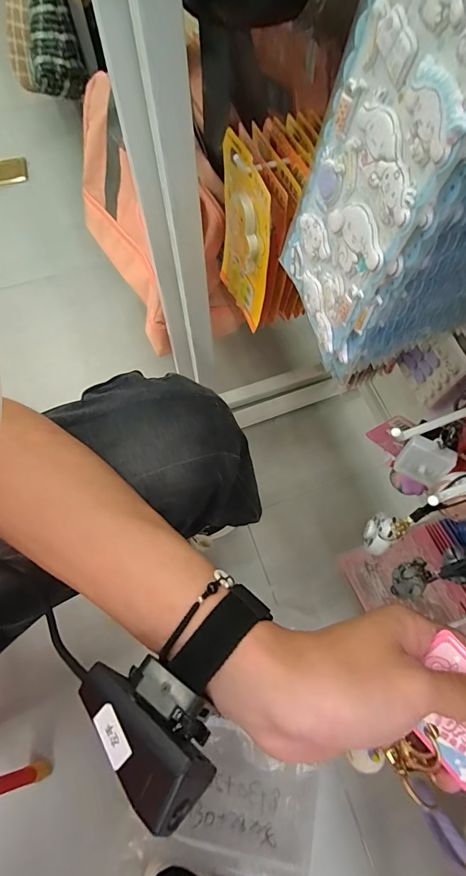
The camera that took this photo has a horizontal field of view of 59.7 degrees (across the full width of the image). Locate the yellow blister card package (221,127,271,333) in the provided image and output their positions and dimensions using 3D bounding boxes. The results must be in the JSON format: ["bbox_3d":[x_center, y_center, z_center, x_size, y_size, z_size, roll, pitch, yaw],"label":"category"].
[{"bbox_3d":[0.011,-0.213,0.444,0.027,0.180,0.096,-15,68,-6],"label":"yellow blister card package"}]

